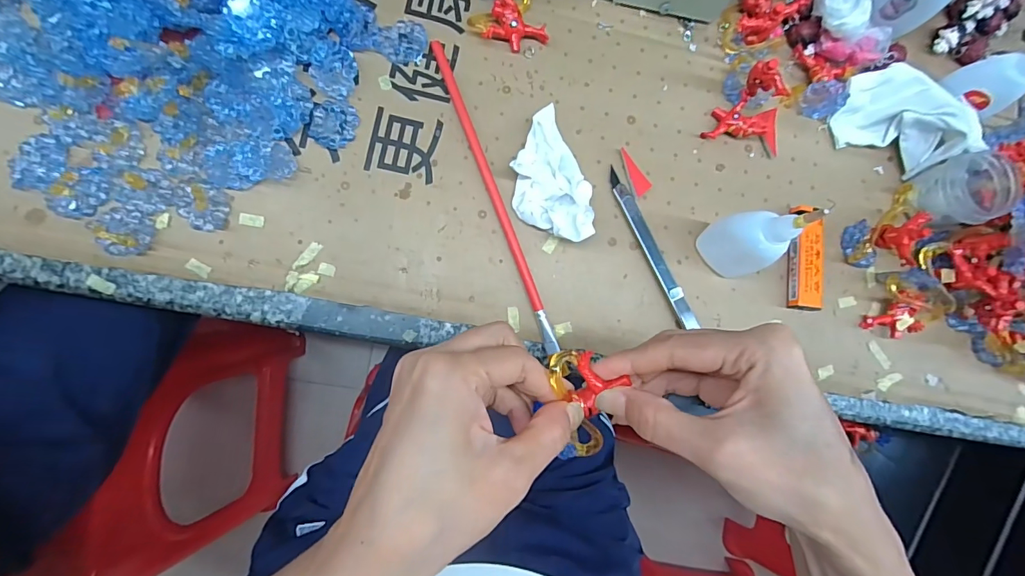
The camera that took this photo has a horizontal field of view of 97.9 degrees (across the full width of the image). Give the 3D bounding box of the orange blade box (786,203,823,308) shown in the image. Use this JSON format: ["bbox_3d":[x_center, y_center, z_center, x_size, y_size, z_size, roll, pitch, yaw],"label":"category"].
[{"bbox_3d":[0.229,-0.024,0.349,0.023,0.015,0.082,9,85,-6],"label":"orange blade box"}]

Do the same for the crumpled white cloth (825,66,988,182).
[{"bbox_3d":[0.323,-0.140,0.360,0.102,0.037,0.075,22,83,-5],"label":"crumpled white cloth"}]

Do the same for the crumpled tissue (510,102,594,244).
[{"bbox_3d":[0.027,-0.080,0.319,0.053,0.035,0.099,-10,87,-8],"label":"crumpled tissue"}]

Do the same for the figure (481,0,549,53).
[{"bbox_3d":[0.005,-0.197,0.338,0.046,0.016,0.037,18,84,-5],"label":"figure"}]

